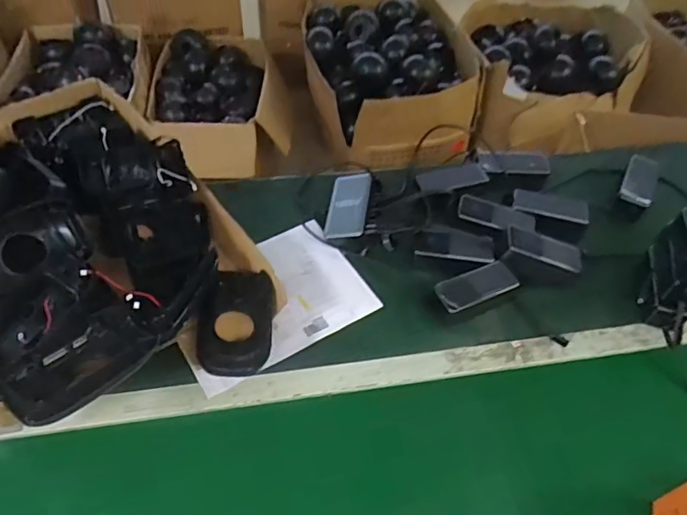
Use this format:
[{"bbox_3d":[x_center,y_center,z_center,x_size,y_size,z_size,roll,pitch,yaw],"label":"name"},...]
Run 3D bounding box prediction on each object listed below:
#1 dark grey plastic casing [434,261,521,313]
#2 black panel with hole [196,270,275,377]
[{"bbox_3d":[0.204,0.043,0.815,0.135,0.015,0.048,-18,88,-25],"label":"dark grey plastic casing"},{"bbox_3d":[-0.144,0.088,0.742,0.097,0.041,0.156,-1,50,-2],"label":"black panel with hole"}]

